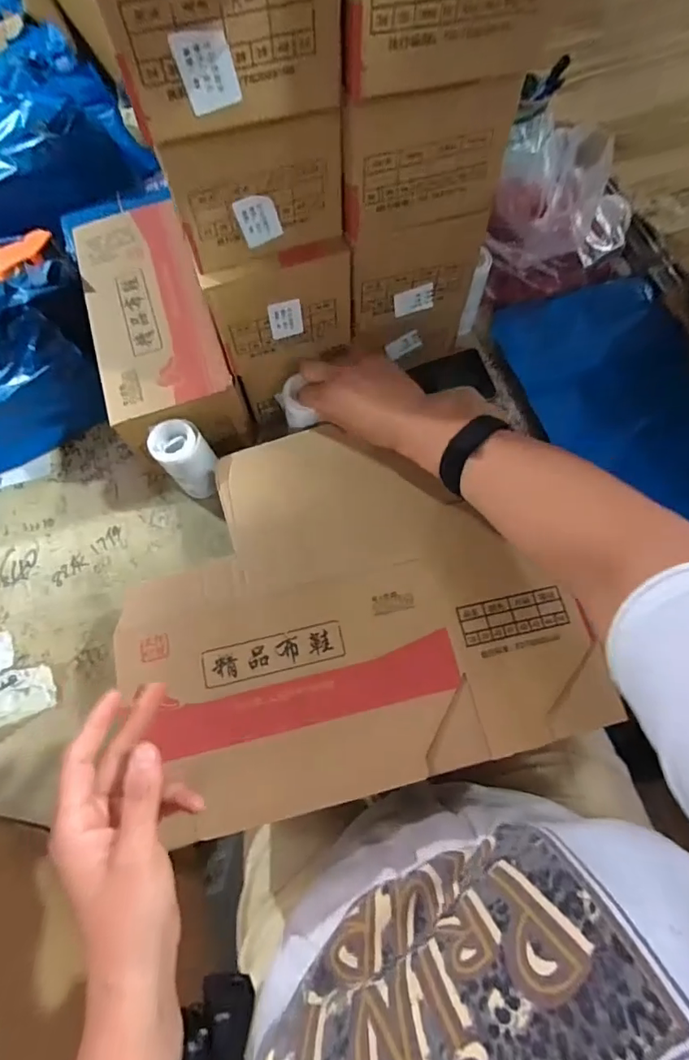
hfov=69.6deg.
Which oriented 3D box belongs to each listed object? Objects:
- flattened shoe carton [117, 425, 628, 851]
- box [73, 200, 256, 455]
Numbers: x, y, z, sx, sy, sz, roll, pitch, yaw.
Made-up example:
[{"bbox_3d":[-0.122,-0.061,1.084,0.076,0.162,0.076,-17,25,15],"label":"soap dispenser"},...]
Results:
[{"bbox_3d":[-0.001,0.055,0.465,0.399,0.036,0.341,-14,68,-3],"label":"flattened shoe carton"},{"bbox_3d":[-0.217,-0.226,0.598,0.135,0.118,0.319,-21,68,-6],"label":"box"}]

